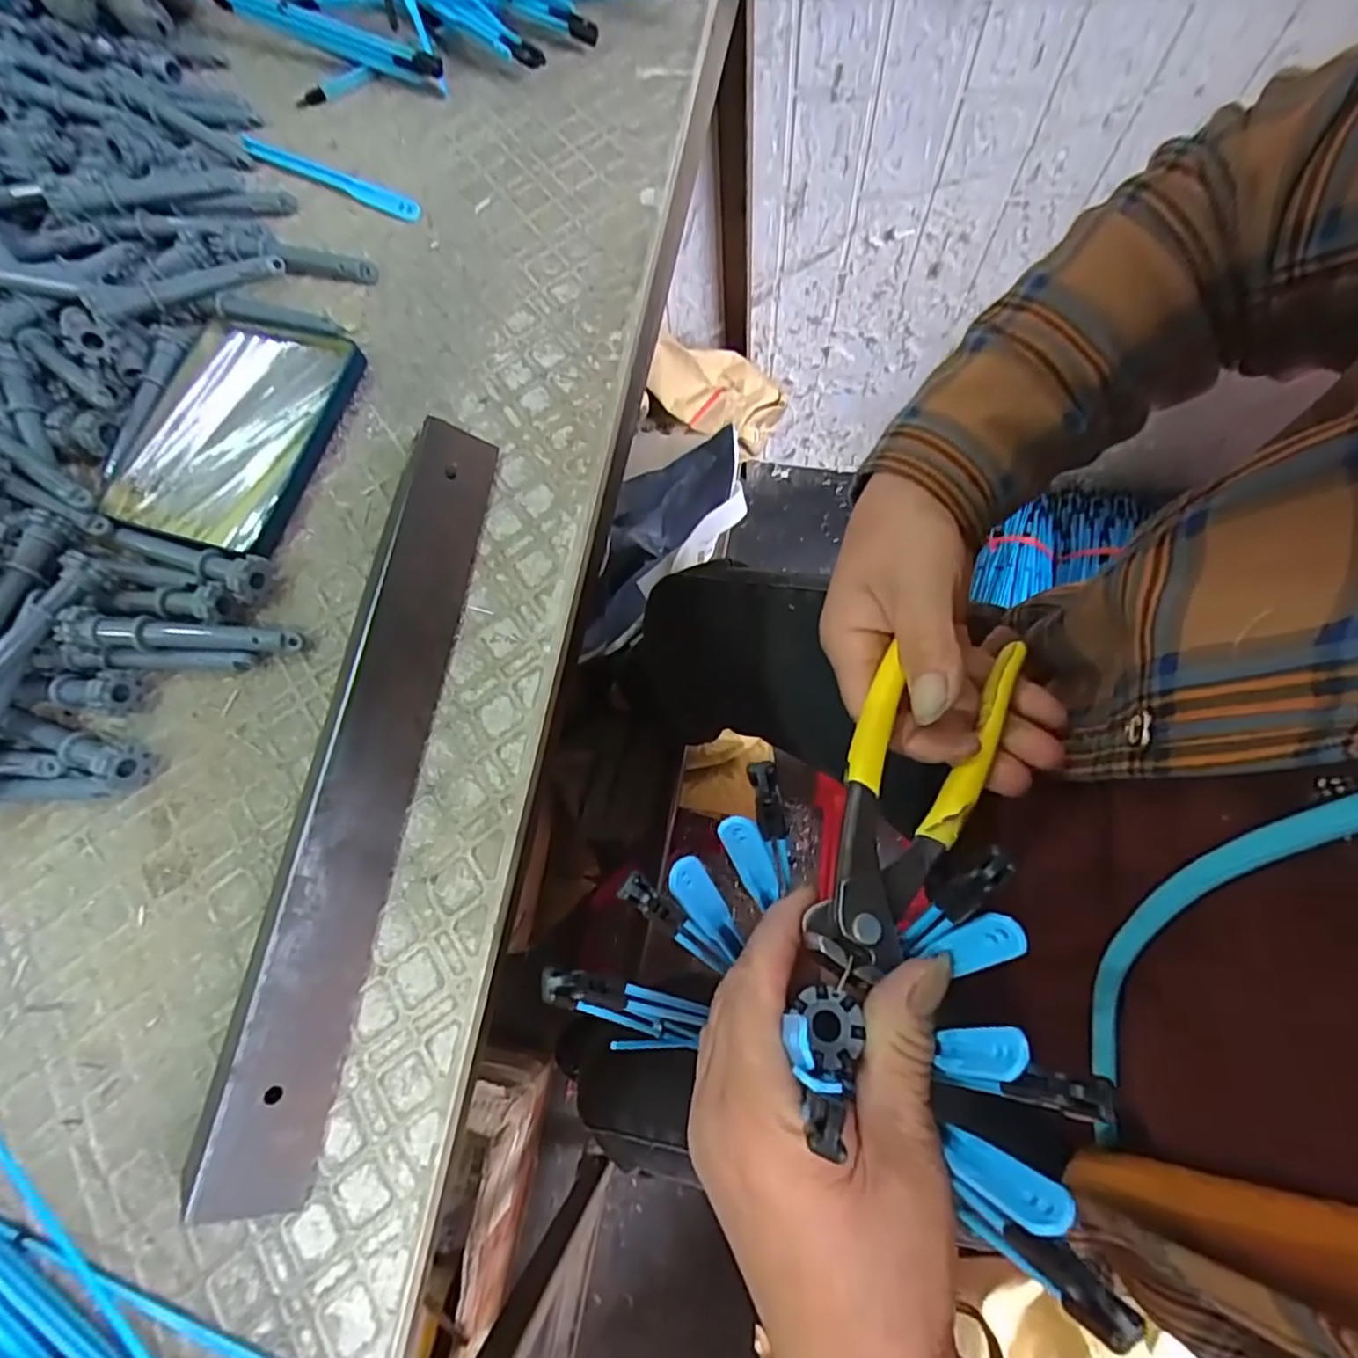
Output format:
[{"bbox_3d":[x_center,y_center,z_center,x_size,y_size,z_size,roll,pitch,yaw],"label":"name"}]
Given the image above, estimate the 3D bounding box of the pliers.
[{"bbox_3d":[0.086,0.033,0.244,0.051,0.020,0.156,29,59,14],"label":"pliers"}]

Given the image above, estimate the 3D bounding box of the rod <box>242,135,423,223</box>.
[{"bbox_3d":[-0.211,-0.303,0.391,0.139,0.008,0.013,27,76,12],"label":"rod"}]

